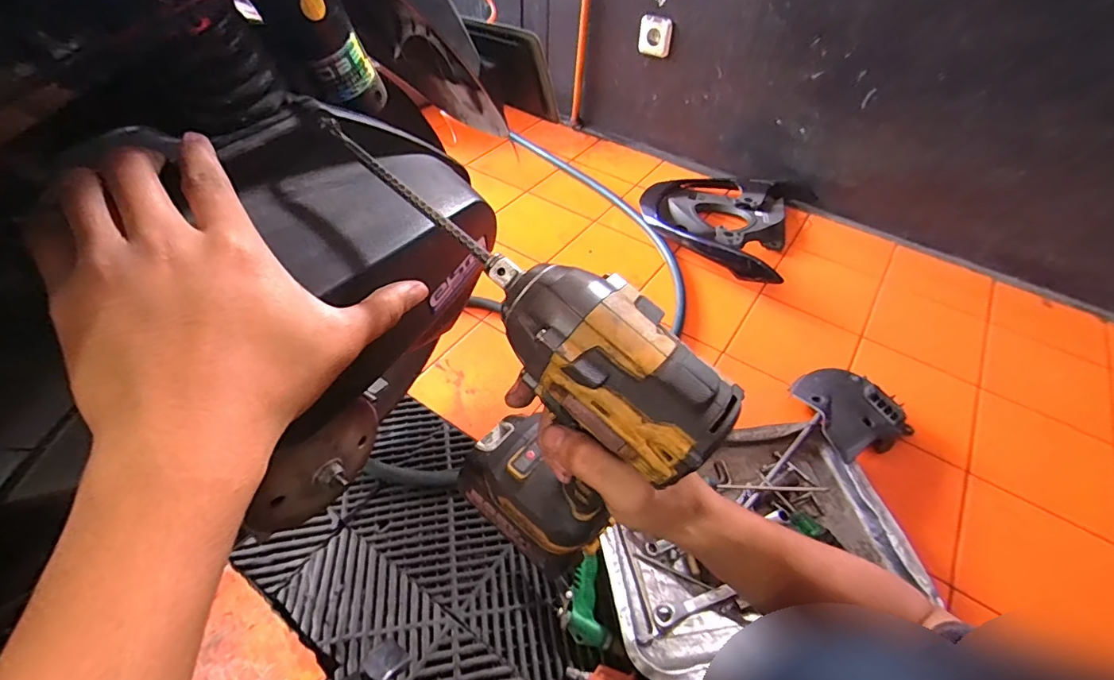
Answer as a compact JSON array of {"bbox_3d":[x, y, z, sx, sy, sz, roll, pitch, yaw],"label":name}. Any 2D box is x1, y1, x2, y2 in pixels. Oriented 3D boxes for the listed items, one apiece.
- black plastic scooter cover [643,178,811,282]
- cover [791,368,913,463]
[{"bbox_3d":[0.407,-0.310,1.175,0.368,0.080,0.411,30,54,21],"label":"black plastic scooter cover"},{"bbox_3d":[0.462,0.116,0.794,0.137,0.069,0.153,-12,51,-14],"label":"cover"}]

